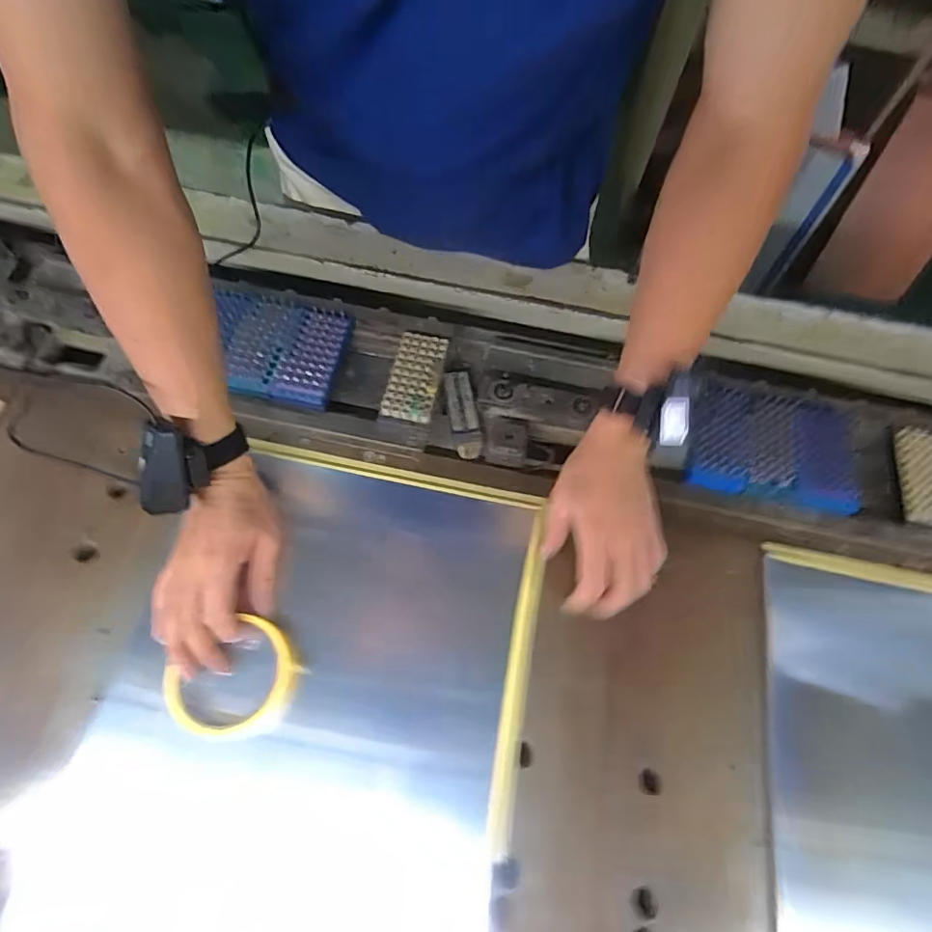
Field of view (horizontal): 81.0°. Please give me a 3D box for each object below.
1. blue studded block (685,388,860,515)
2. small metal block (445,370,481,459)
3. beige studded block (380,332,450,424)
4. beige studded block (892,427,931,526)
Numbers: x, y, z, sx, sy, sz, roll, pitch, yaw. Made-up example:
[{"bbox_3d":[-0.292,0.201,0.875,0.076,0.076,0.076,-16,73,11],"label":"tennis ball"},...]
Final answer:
[{"bbox_3d":[0.316,-0.020,0.567,0.160,0.033,0.121,14,65,4],"label":"blue studded block"},{"bbox_3d":[-0.003,-0.056,0.585,0.028,0.012,0.104,-9,66,-6],"label":"small metal block"},{"bbox_3d":[-0.054,-0.094,0.579,0.050,0.016,0.104,11,65,3],"label":"beige studded block"},{"bbox_3d":[0.481,0.011,0.566,0.052,0.022,0.107,7,65,1],"label":"beige studded block"}]

